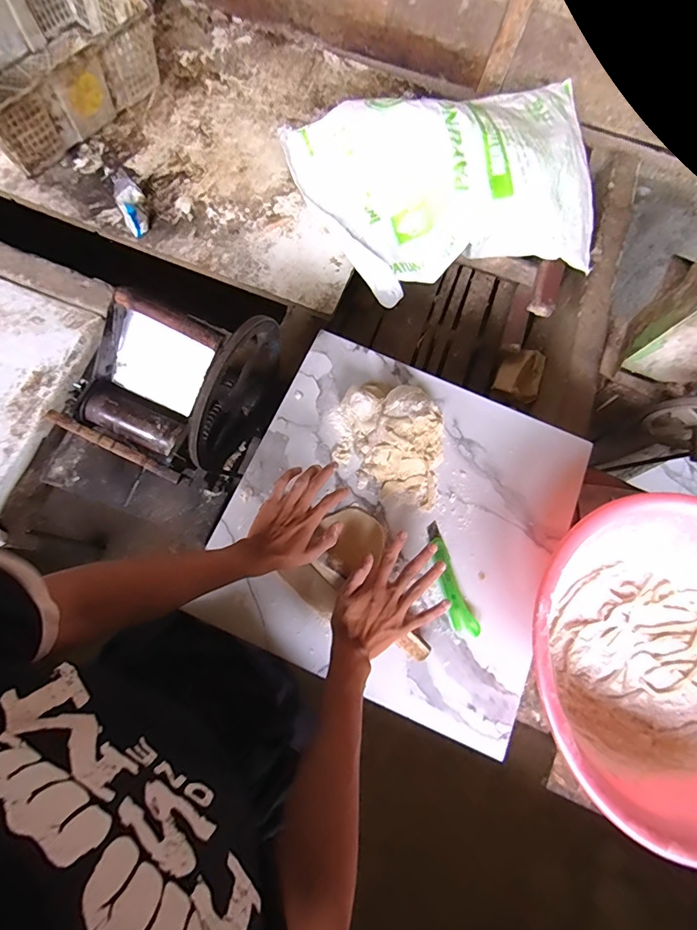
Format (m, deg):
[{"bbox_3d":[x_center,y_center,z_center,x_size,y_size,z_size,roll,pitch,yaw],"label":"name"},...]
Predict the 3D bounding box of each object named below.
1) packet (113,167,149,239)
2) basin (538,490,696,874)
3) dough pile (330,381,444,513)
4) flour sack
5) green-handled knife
[{"bbox_3d":[-0.480,-0.580,0.954,0.057,0.048,0.131,-23,75,-7],"label":"packet"},{"bbox_3d":[0.424,0.259,0.578,0.387,0.135,0.392,0,74,0],"label":"basin"},{"bbox_3d":[0.061,-0.041,0.655,0.161,0.063,0.192,-1,74,-1],"label":"dough pile"},{"bbox_3d":[0.246,-0.616,0.952,0.672,0.183,0.418,-18,75,-6],"label":"flour sack"},{"bbox_3d":[0.146,0.167,0.629,0.034,0.014,0.165,-18,75,-6],"label":"green-handled knife"}]

